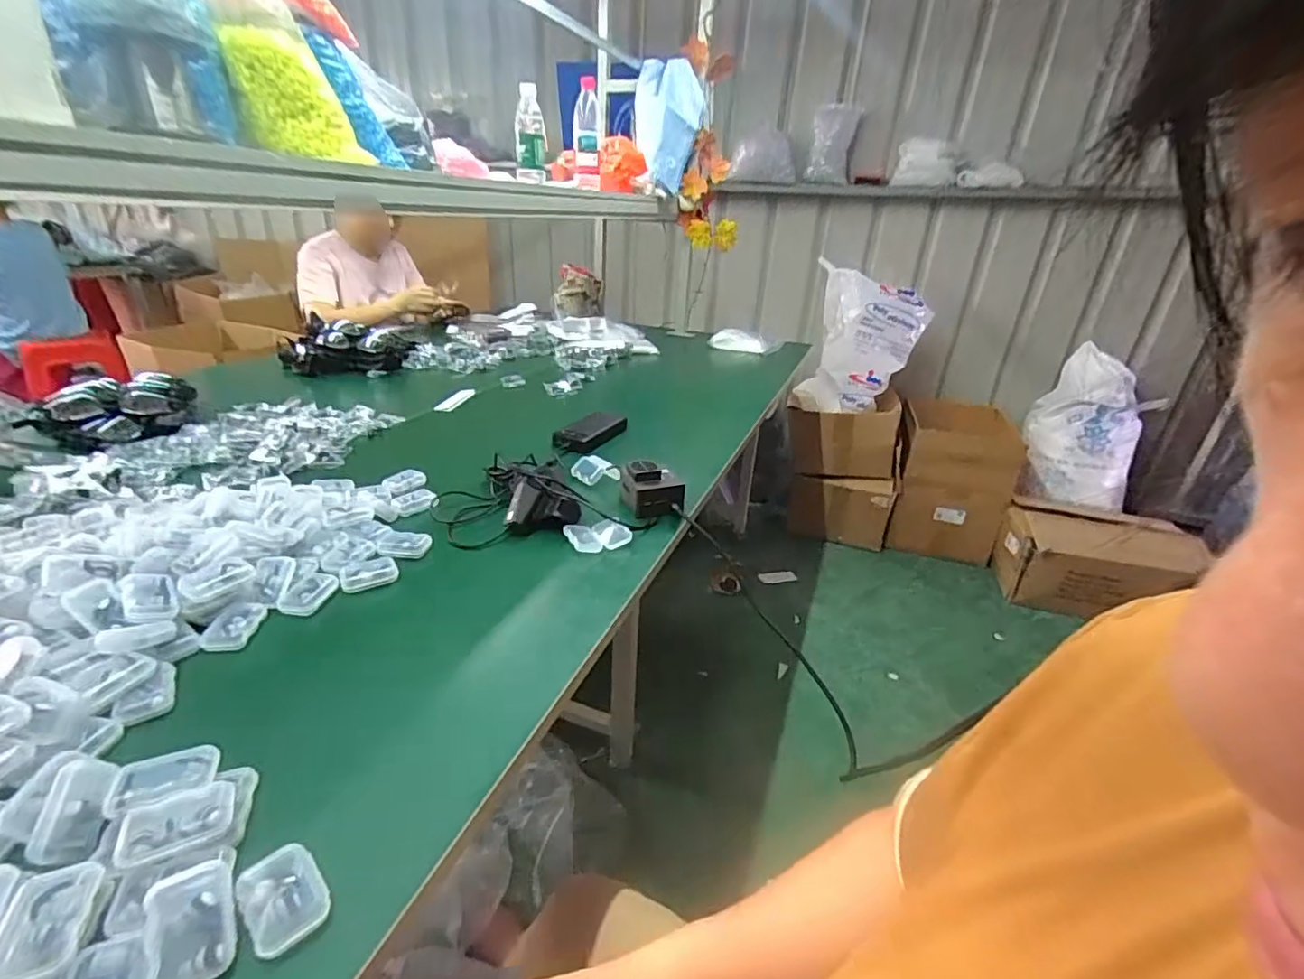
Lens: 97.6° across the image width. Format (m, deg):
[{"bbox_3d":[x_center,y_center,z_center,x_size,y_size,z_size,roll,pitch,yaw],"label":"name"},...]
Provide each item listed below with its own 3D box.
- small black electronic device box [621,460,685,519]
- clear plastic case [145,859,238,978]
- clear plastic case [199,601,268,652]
[{"bbox_3d":[0.000,-0.001,0.794,0.077,0.056,0.082,-3,26,-15],"label":"small black electronic device box"},{"bbox_3d":[-0.249,0.236,0.310,0.038,0.014,0.056,-16,58,-26],"label":"clear plastic case"},{"bbox_3d":[-0.390,0.126,0.534,0.035,0.013,0.058,2,25,-5],"label":"clear plastic case"}]

